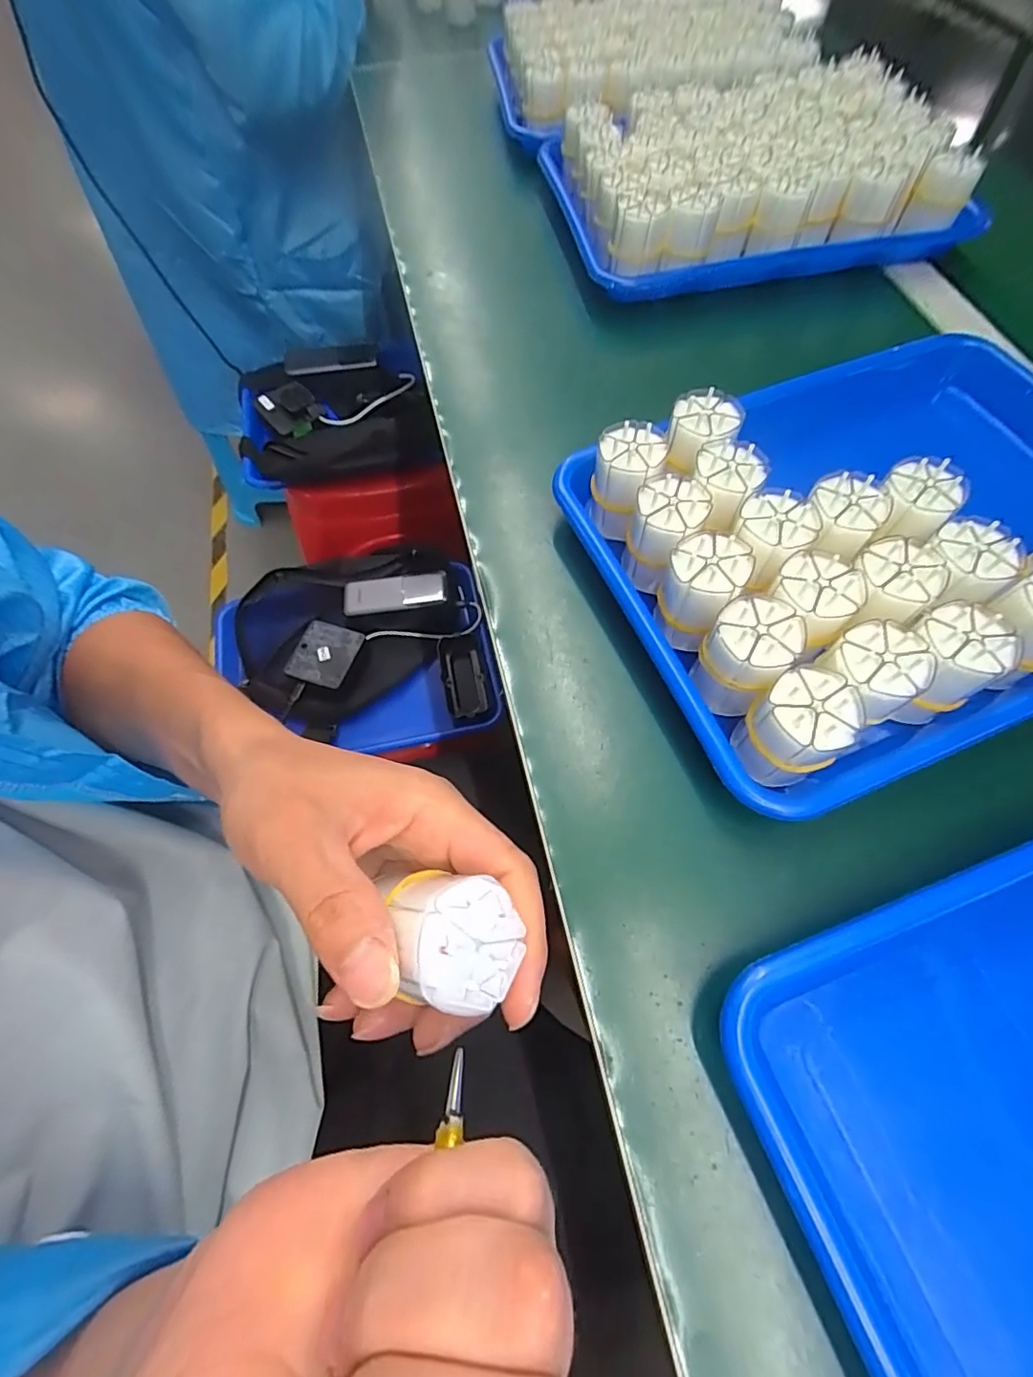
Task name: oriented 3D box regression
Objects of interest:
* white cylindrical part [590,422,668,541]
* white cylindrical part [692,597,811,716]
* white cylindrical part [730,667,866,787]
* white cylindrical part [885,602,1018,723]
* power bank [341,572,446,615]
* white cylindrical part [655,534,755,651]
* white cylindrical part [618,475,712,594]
[{"bbox_3d":[0.062,-0.119,0.322,0.035,0.053,0.038,0,64,1],"label":"white cylindrical part"},{"bbox_3d":[0.109,-0.015,0.269,0.037,0.051,0.036,0,64,1],"label":"white cylindrical part"},{"bbox_3d":[0.123,0.020,0.251,0.041,0.050,0.038,0,64,1],"label":"white cylindrical part"},{"bbox_3d":[0.199,-0.010,0.265,0.037,0.055,0.035,7,64,4],"label":"white cylindrical part"},{"bbox_3d":[-0.149,-0.119,0.685,0.127,0.013,0.043,-9,64,-3],"label":"power bank"},{"bbox_3d":[0.092,-0.049,0.286,0.036,0.051,0.040,23,67,11],"label":"white cylindrical part"},{"bbox_3d":[0.078,-0.080,0.301,0.036,0.048,0.045,15,65,8],"label":"white cylindrical part"}]

